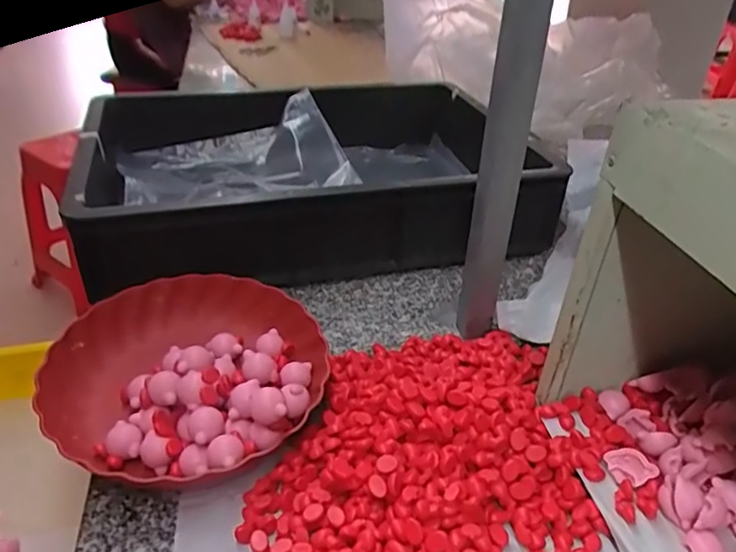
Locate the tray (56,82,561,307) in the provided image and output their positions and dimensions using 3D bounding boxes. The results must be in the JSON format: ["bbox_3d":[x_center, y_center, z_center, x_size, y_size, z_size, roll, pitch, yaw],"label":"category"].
[{"bbox_3d":[-0.075,-0.155,0.837,0.580,0.129,0.446,-8,35,-15],"label":"tray"}]

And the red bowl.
[{"bbox_3d":[-0.161,0.084,0.544,0.228,0.065,0.216,2,34,-1],"label":"red bowl"}]

